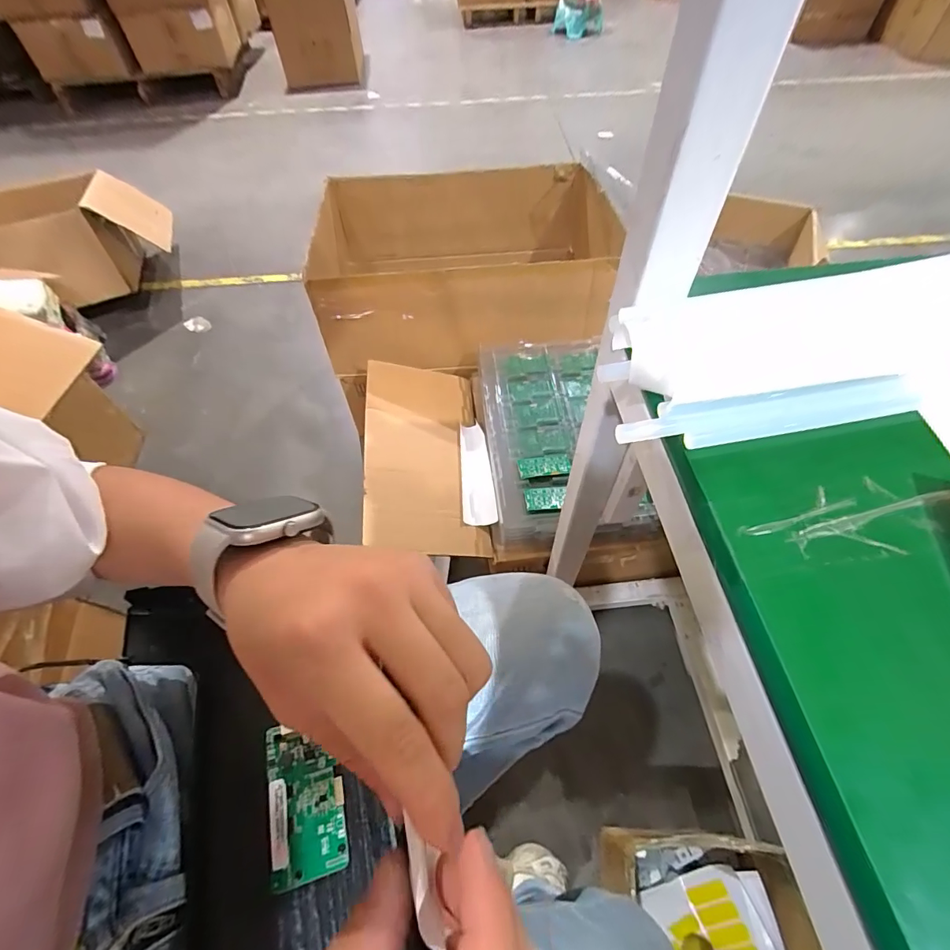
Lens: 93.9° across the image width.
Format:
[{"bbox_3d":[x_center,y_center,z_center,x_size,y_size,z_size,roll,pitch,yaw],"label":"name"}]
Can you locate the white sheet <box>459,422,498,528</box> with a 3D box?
[{"bbox_3d":[0.000,-0.004,0.888,0.060,0.031,0.238,-5,56,-1],"label":"white sheet"}]

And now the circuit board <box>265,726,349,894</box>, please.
[{"bbox_3d":[-0.119,0.225,0.311,0.048,0.006,0.091,-16,57,-8],"label":"circuit board"}]

